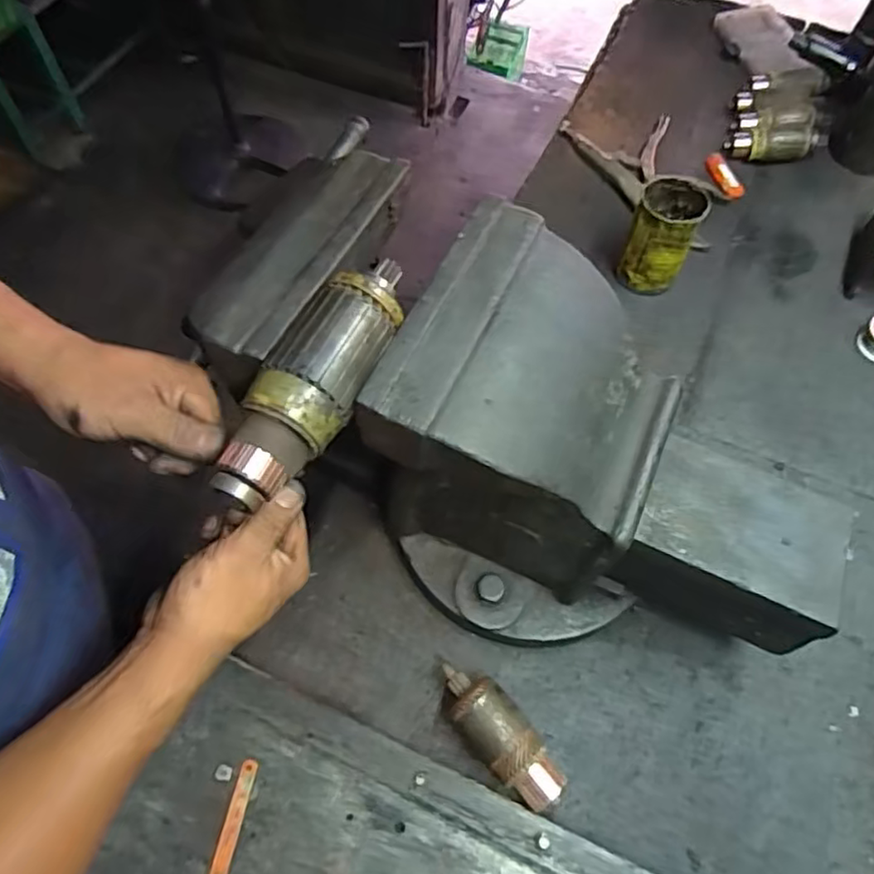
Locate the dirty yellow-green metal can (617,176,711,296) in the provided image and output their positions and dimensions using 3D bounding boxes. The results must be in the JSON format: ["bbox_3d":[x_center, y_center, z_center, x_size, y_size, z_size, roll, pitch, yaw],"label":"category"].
[{"bbox_3d":[0.265,-0.240,0.752,0.070,0.108,0.093,22,64,9],"label":"dirty yellow-green metal can"}]

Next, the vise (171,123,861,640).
[{"bbox_3d":[0.060,0.030,0.488,0.474,0.281,0.250,28,62,13],"label":"vise"}]

